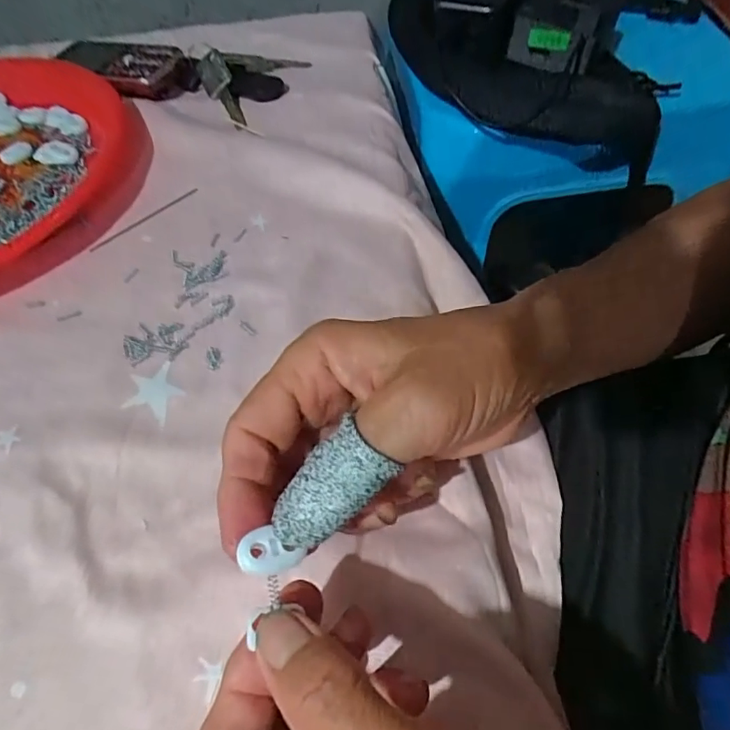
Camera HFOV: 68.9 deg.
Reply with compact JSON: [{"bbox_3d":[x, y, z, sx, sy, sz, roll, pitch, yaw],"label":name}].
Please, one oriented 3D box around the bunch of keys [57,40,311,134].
[{"bbox_3d":[-0.142,-0.244,0.429,0.172,0.021,0.103,21,60,16],"label":"bunch of keys"}]

